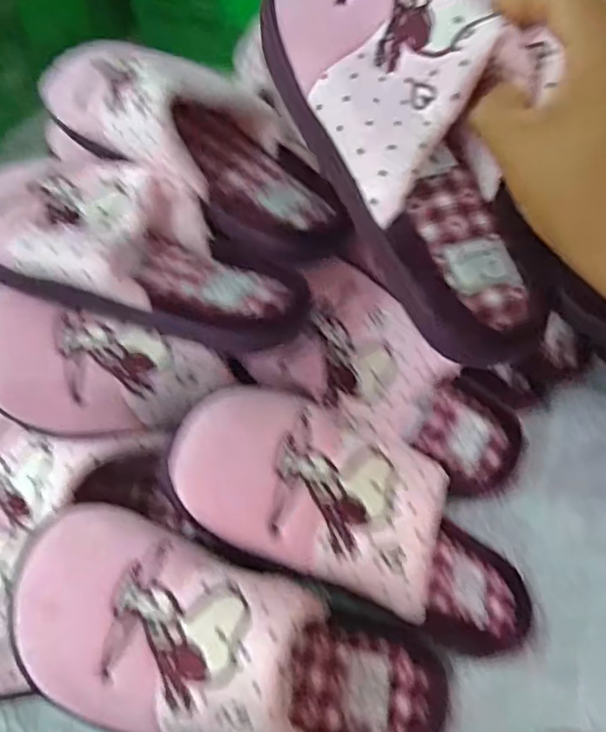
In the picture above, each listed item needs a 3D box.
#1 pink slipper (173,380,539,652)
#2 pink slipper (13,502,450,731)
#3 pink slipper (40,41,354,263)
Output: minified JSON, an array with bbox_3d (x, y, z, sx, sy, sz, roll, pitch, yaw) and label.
[{"bbox_3d":[0.034,0.086,0.357,0.220,0.075,0.091,33,51,-14],"label":"pink slipper"},{"bbox_3d":[-0.025,0.144,0.322,0.238,0.082,0.097,20,56,-14],"label":"pink slipper"},{"bbox_3d":[-0.064,-0.153,0.411,0.227,0.070,0.104,35,57,5],"label":"pink slipper"}]

